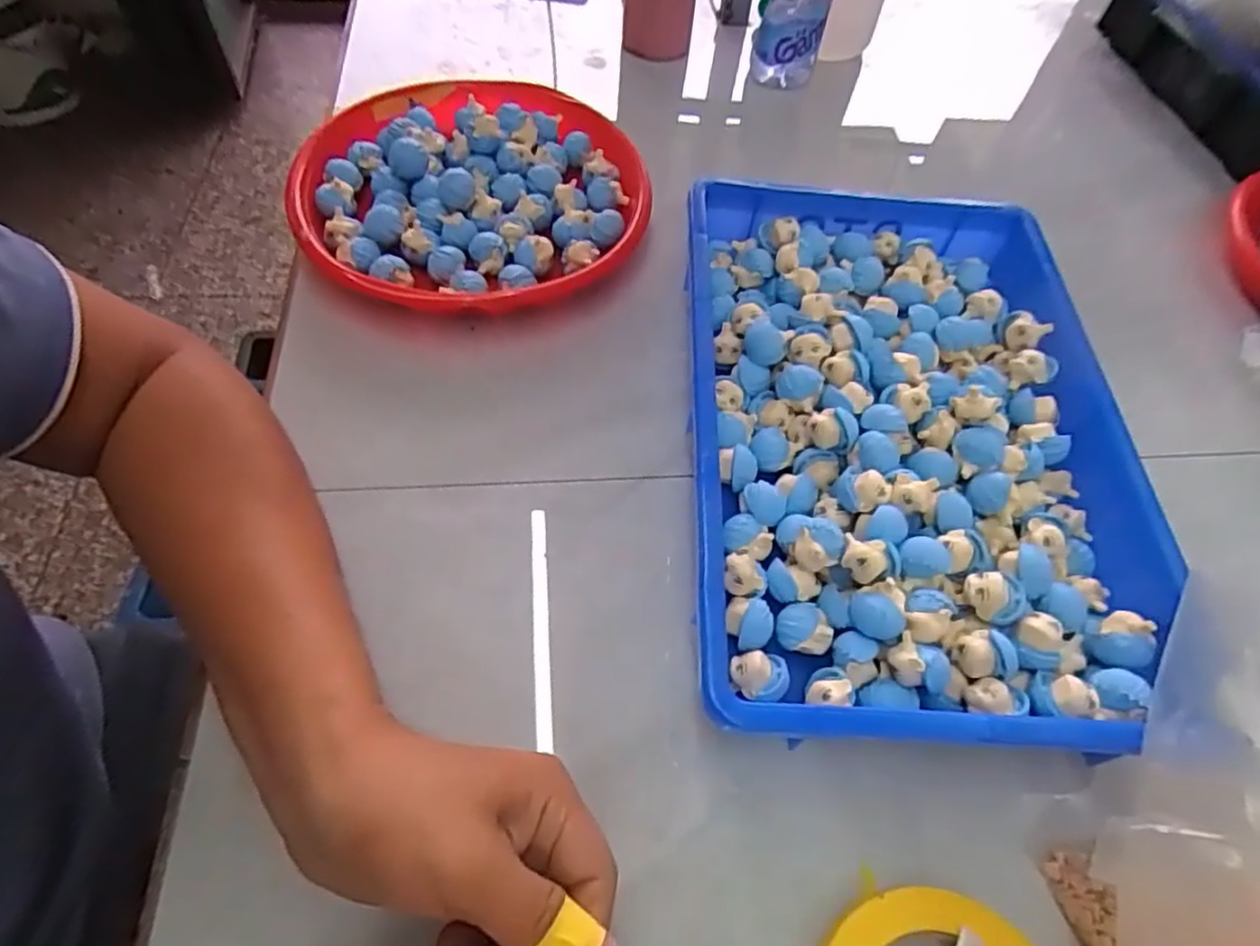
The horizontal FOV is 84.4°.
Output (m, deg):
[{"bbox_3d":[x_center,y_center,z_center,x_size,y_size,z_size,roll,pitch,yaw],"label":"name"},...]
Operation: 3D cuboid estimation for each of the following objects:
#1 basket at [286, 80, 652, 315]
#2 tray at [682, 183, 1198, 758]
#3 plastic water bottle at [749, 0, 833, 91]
[{"bbox_3d":[-0.111,-0.209,0.525,0.238,0.059,0.245,2,57,-3],"label":"basket"},{"bbox_3d":[0.165,-0.026,0.422,0.262,0.061,0.371,4,57,-2],"label":"tray"},{"bbox_3d":[0.150,-0.425,0.617,0.059,0.156,0.049,17,58,7],"label":"plastic water bottle"}]

